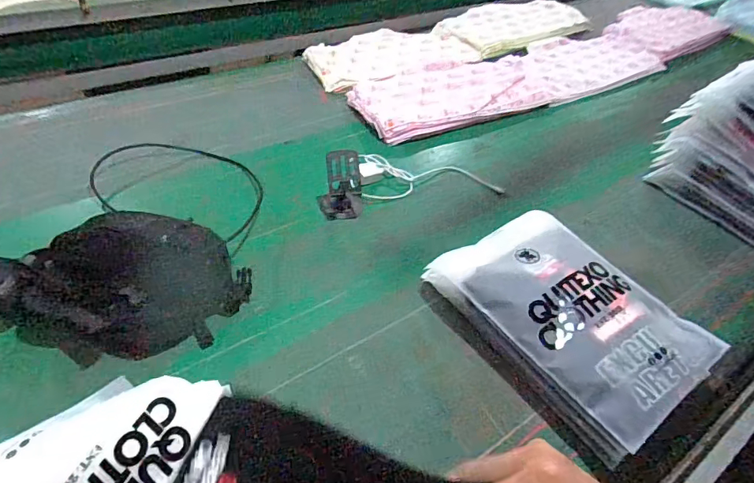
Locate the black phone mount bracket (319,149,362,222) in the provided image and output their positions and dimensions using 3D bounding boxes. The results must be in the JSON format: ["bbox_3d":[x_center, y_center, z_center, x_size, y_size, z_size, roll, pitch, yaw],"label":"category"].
[{"bbox_3d":[-0.065,-0.098,0.849,0.078,0.107,0.075,-5,47,-11],"label":"black phone mount bracket"}]

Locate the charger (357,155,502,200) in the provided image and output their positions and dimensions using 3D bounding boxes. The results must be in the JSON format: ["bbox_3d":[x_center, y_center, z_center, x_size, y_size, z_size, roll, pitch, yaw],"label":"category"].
[{"bbox_3d":[0.108,-0.123,0.941,0.291,0.028,0.097,7,46,0],"label":"charger"}]

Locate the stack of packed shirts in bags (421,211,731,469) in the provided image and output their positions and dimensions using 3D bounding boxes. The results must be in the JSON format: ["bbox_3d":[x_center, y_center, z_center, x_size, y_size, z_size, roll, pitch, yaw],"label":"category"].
[{"bbox_3d":[0.263,0.108,0.685,0.249,0.107,0.351,-24,53,-26],"label":"stack of packed shirts in bags"}]

